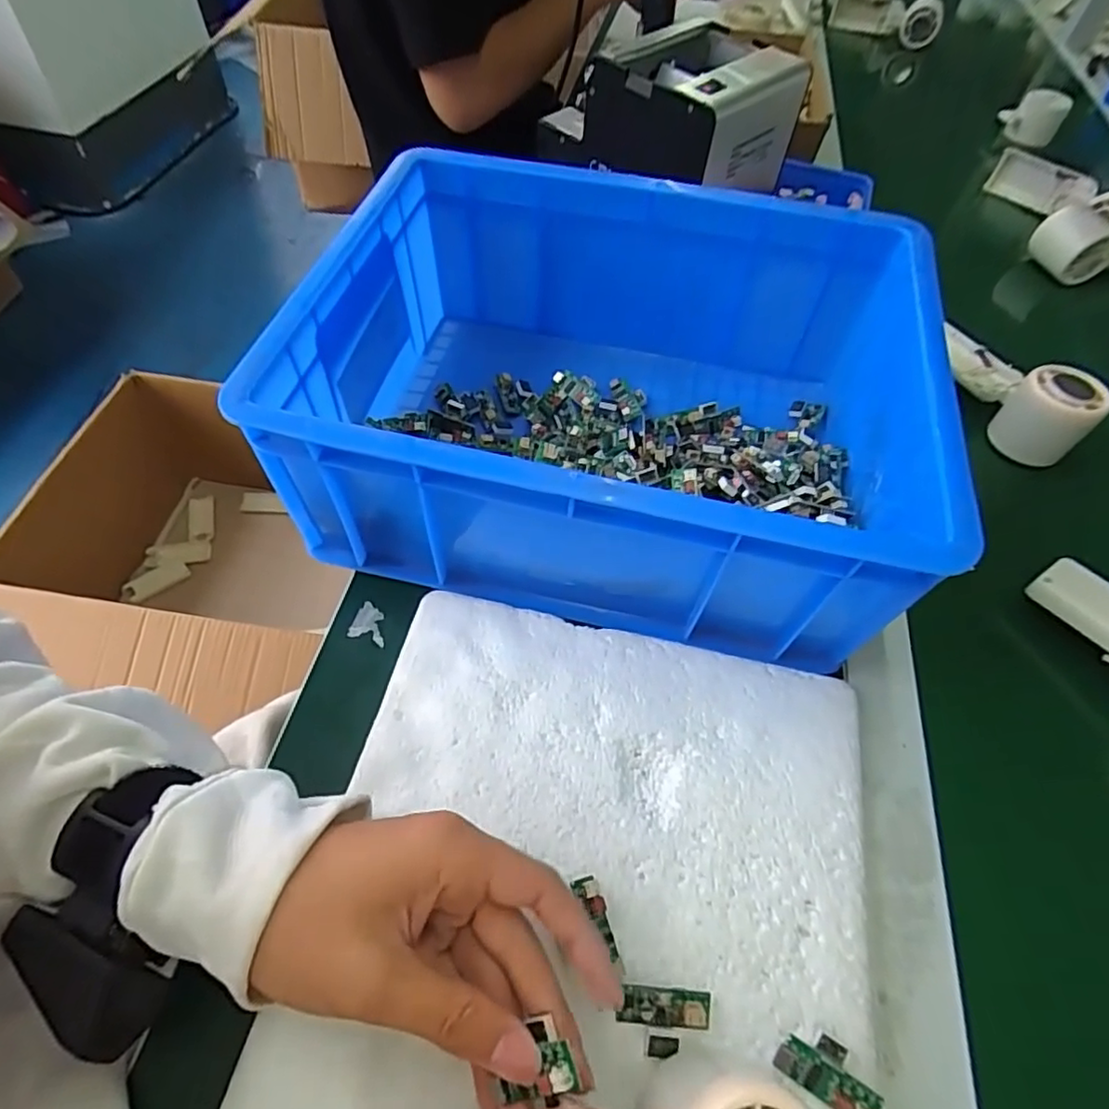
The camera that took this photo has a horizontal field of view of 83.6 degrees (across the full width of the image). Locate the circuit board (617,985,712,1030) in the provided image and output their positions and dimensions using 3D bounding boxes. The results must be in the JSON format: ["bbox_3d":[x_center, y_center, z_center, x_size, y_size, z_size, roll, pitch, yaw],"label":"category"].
[{"bbox_3d":[0.046,0.187,0.256,0.037,0.007,0.013,5,57,-1],"label":"circuit board"}]

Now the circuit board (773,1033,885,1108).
[{"bbox_3d":[0.108,0.205,0.247,0.039,0.011,0.020,29,59,14],"label":"circuit board"}]

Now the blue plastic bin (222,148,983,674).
[{"bbox_3d":[0.040,-0.097,0.375,0.344,0.123,0.253,13,57,4],"label":"blue plastic bin"}]

